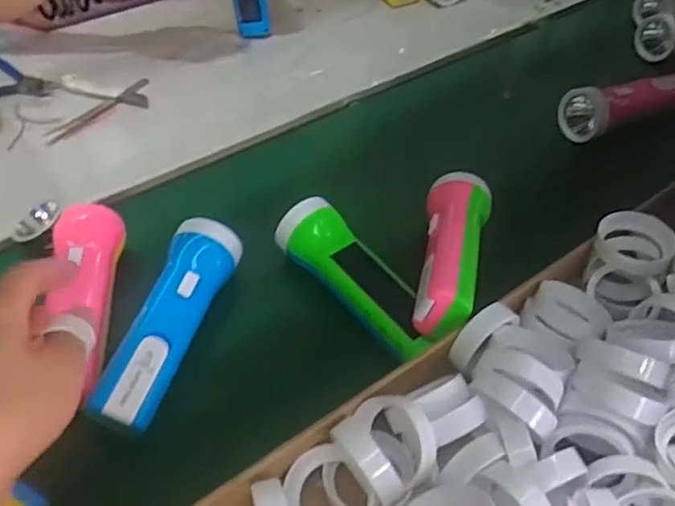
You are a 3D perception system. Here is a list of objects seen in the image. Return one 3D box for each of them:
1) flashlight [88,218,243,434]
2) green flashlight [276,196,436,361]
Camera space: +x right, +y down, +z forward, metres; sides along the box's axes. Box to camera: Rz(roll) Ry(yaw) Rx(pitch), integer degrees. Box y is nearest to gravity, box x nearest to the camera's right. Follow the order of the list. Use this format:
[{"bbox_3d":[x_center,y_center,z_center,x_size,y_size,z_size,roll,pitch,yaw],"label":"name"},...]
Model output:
[{"bbox_3d":[-0.119,0.049,0.451,0.044,0.043,0.167,13,48,8],"label":"flashlight"},{"bbox_3d":[0.014,0.020,0.480,0.045,0.042,0.152,-29,55,-27],"label":"green flashlight"}]

